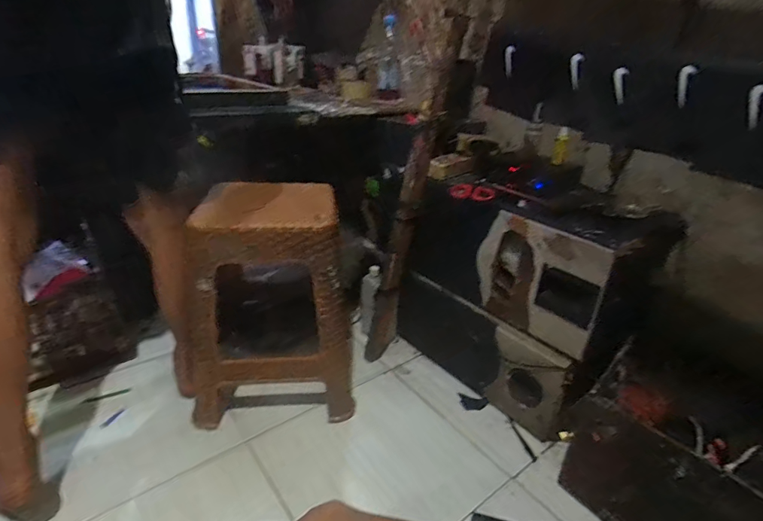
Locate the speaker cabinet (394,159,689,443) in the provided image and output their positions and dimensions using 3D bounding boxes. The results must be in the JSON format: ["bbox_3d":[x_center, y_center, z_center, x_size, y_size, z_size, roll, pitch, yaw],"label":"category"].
[{"bbox_3d":[0.325,0.072,1.038,0.266,0.501,0.539,-21,35,-38],"label":"speaker cabinet"}]

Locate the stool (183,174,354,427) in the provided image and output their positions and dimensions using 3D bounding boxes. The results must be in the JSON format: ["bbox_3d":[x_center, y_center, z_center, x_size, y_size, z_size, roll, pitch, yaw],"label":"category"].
[{"bbox_3d":[-0.248,0.098,0.982,0.348,0.478,0.283,-1,27,-7],"label":"stool"}]

